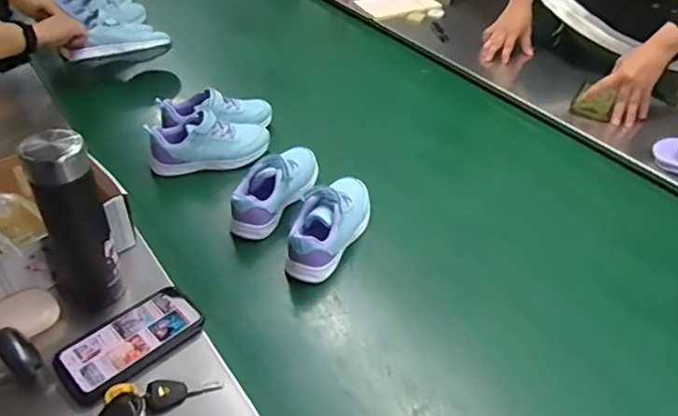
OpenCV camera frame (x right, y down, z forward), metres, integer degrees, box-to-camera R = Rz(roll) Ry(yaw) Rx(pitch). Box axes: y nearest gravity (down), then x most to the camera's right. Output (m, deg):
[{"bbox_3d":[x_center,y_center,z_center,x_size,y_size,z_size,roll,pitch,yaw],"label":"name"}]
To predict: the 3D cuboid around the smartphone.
[{"bbox_3d":[-0.242,0.155,0.641,0.158,0.008,0.086,-33,56,-32],"label":"smartphone"}]

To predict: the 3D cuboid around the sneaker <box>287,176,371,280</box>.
[{"bbox_3d":[-0.012,0.016,0.794,0.075,0.068,0.192,24,47,17],"label":"sneaker"}]

